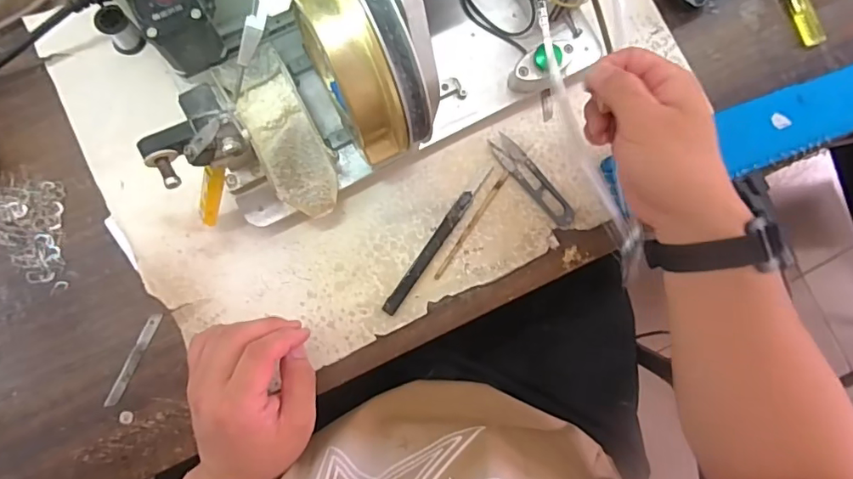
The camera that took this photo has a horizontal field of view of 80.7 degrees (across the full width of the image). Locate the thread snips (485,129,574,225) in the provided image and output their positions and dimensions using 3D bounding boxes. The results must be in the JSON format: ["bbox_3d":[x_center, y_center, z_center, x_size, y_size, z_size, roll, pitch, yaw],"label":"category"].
[{"bbox_3d":[0.096,-0.053,0.456,0.022,0.006,0.101,-41,89,-8],"label":"thread snips"}]

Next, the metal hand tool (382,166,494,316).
[{"bbox_3d":[0.011,0.000,0.439,0.014,0.008,0.153,35,82,-1],"label":"metal hand tool"}]

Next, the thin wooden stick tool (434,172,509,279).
[{"bbox_3d":[0.040,-0.013,0.451,0.007,0.004,0.113,34,82,-1],"label":"thin wooden stick tool"}]

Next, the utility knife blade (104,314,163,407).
[{"bbox_3d":[-0.242,0.099,0.414,0.009,0.004,0.079,26,80,-12],"label":"utility knife blade"}]

